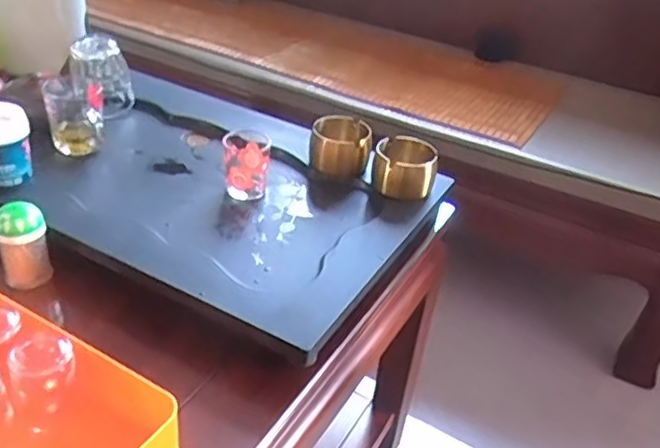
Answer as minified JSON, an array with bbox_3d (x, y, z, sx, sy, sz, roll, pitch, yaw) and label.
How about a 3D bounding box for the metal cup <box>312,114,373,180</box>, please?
[{"bbox_3d":[0.015,-0.103,0.845,0.073,0.058,0.073,4,35,-3],"label":"metal cup"}]

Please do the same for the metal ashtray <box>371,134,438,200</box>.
[{"bbox_3d":[0.091,-0.071,0.803,0.075,0.054,0.074,10,35,5],"label":"metal ashtray"}]

